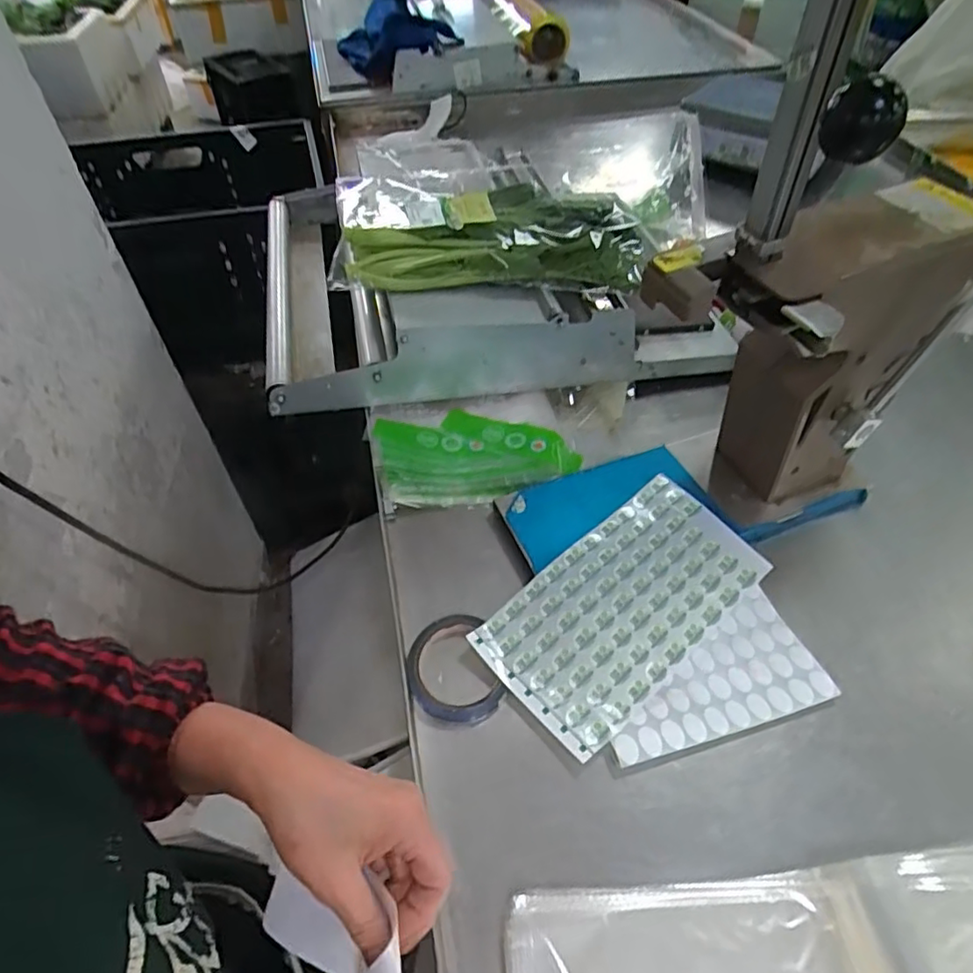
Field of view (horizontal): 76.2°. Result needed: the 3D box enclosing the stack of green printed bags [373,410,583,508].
[{"bbox_3d":[-0.011,-0.040,0.672,0.211,0.035,0.117,-10,51,-11],"label":"stack of green printed bags"}]

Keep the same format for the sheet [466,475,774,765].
[{"bbox_3d":[0.127,0.106,0.566,0.259,0.011,0.136,-35,63,-23],"label":"sheet"}]

